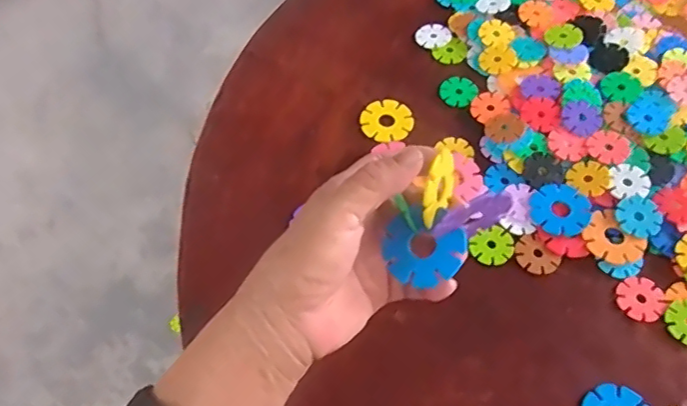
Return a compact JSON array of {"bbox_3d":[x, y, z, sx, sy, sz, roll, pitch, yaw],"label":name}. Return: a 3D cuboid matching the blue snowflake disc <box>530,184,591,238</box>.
[{"bbox_3d":[0.162,0.005,0.416,0.042,0.004,0.042,-41,67,-19],"label":"blue snowflake disc"}]

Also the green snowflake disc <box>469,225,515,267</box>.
[{"bbox_3d":[0.110,0.031,0.410,0.029,0.004,0.033,40,69,22],"label":"green snowflake disc"}]

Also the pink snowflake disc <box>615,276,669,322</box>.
[{"bbox_3d":[0.206,0.065,0.384,0.032,0.004,0.031,-1,60,2],"label":"pink snowflake disc"}]

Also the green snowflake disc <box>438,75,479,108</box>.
[{"bbox_3d":[0.101,-0.099,0.484,0.033,0.004,0.031,-1,60,2],"label":"green snowflake disc"}]

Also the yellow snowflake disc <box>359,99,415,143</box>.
[{"bbox_3d":[0.037,-0.070,0.469,0.043,0.005,0.039,-27,63,-13],"label":"yellow snowflake disc"}]

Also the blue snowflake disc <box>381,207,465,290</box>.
[{"bbox_3d":[0.041,0.022,0.288,0.038,0.004,0.041,-4,79,19],"label":"blue snowflake disc"}]

